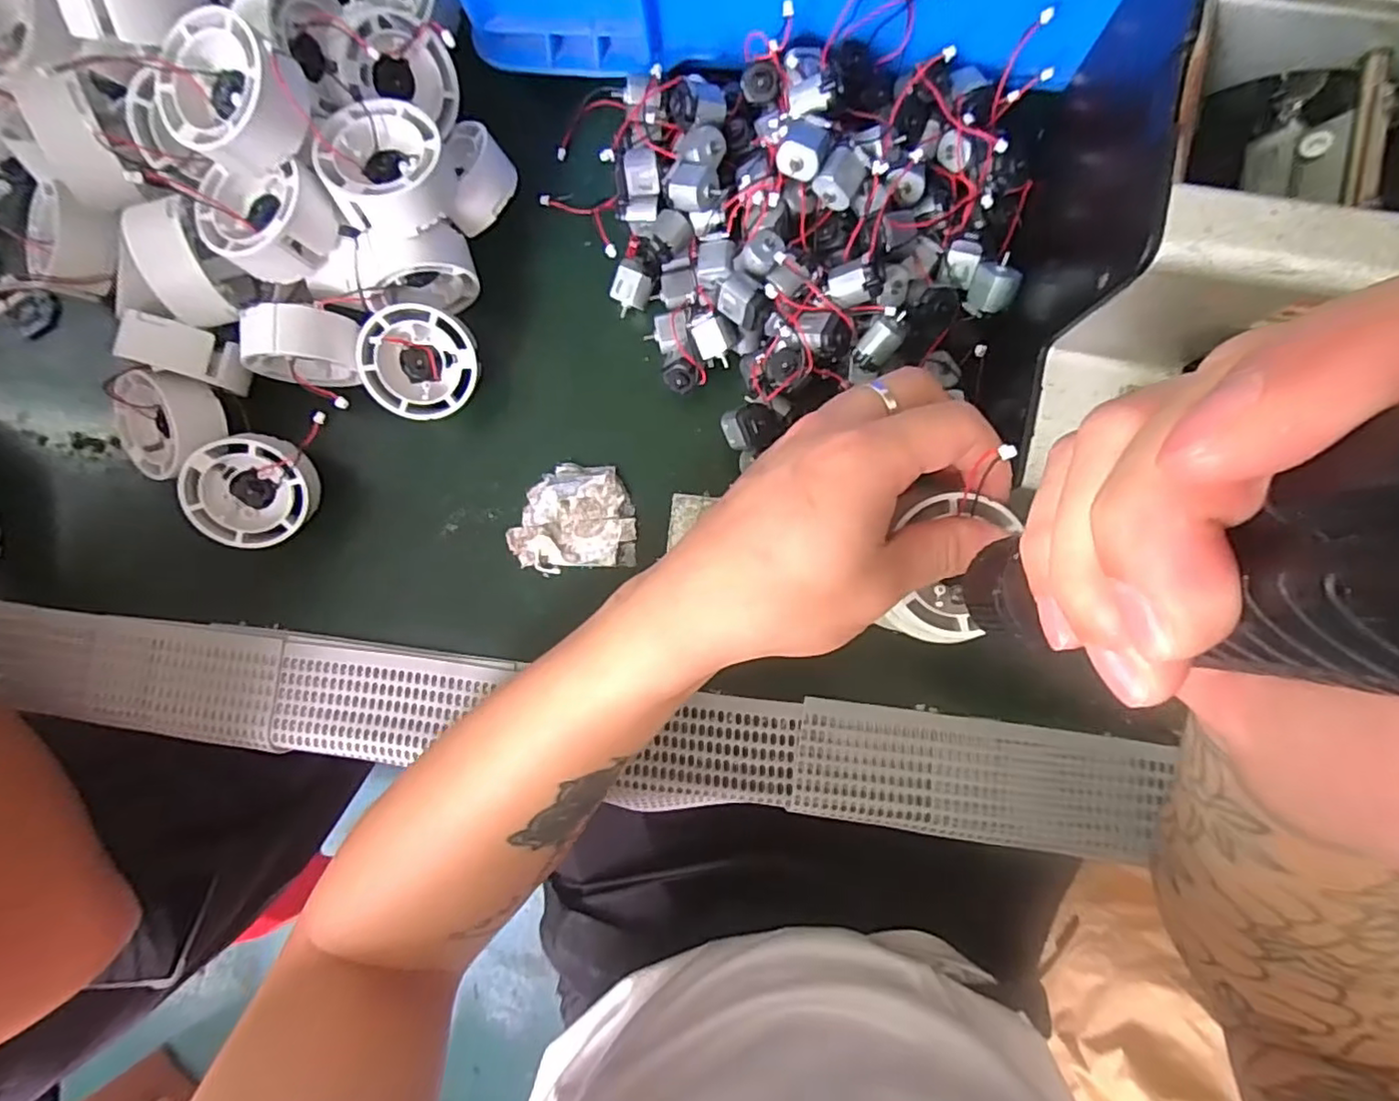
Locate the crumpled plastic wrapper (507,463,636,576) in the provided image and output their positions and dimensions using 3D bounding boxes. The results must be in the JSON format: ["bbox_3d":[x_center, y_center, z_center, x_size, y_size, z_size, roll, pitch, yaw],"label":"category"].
[{"bbox_3d":[-0.068,-0.017,0.336,0.065,0.007,0.054,-7,84,3],"label":"crumpled plastic wrapper"}]

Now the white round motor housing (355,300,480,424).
[{"bbox_3d":[-0.141,-0.095,0.323,0.054,0.026,0.054,25,99,-23],"label":"white round motor housing"}]

